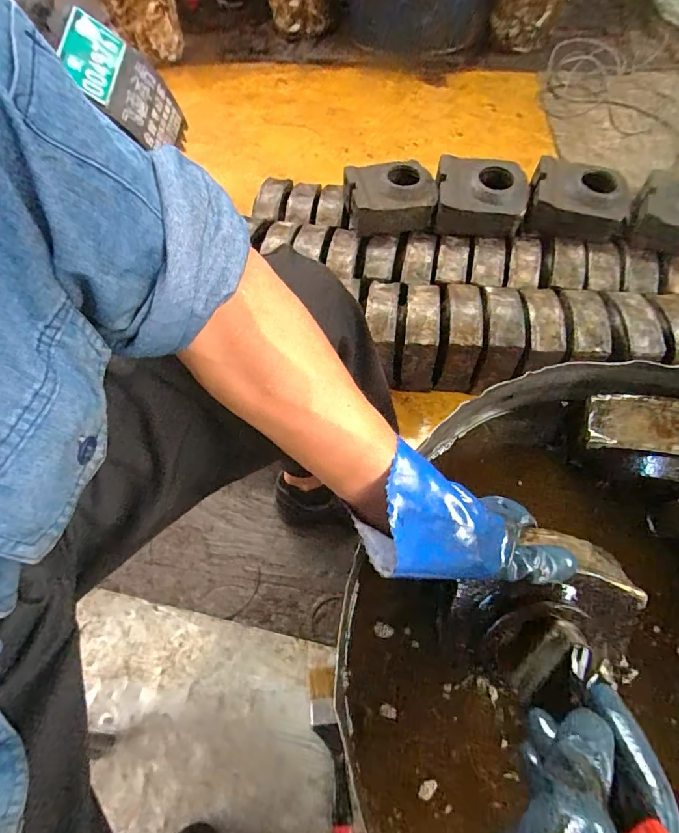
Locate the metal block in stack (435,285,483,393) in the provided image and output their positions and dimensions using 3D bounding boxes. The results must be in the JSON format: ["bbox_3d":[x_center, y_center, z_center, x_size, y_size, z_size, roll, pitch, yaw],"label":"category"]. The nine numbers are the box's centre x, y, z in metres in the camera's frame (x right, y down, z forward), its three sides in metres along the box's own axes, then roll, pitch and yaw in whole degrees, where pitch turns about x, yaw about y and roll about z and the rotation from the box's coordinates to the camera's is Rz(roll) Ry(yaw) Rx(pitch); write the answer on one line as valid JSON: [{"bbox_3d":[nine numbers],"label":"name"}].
[{"bbox_3d":[0.241,-0.158,0.902,0.066,0.141,0.174,5,60,6],"label":"metal block in stack"}]

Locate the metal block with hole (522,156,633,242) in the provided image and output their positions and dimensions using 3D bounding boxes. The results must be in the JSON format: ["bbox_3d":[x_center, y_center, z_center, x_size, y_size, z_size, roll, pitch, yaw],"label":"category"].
[{"bbox_3d":[0.500,-0.452,0.933,0.193,0.093,0.122,15,61,12],"label":"metal block with hole"}]

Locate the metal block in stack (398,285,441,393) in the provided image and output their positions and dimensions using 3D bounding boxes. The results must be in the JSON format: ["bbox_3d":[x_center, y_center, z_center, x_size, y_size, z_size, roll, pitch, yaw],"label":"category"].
[{"bbox_3d":[0.165,-0.164,0.918,0.065,0.170,0.147,4,60,6],"label":"metal block in stack"}]

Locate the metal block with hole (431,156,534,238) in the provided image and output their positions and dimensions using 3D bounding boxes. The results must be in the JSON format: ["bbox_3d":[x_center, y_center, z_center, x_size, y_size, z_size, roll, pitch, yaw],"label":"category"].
[{"bbox_3d":[0.299,-0.472,0.944,0.187,0.071,0.155,10,61,9],"label":"metal block with hole"}]

